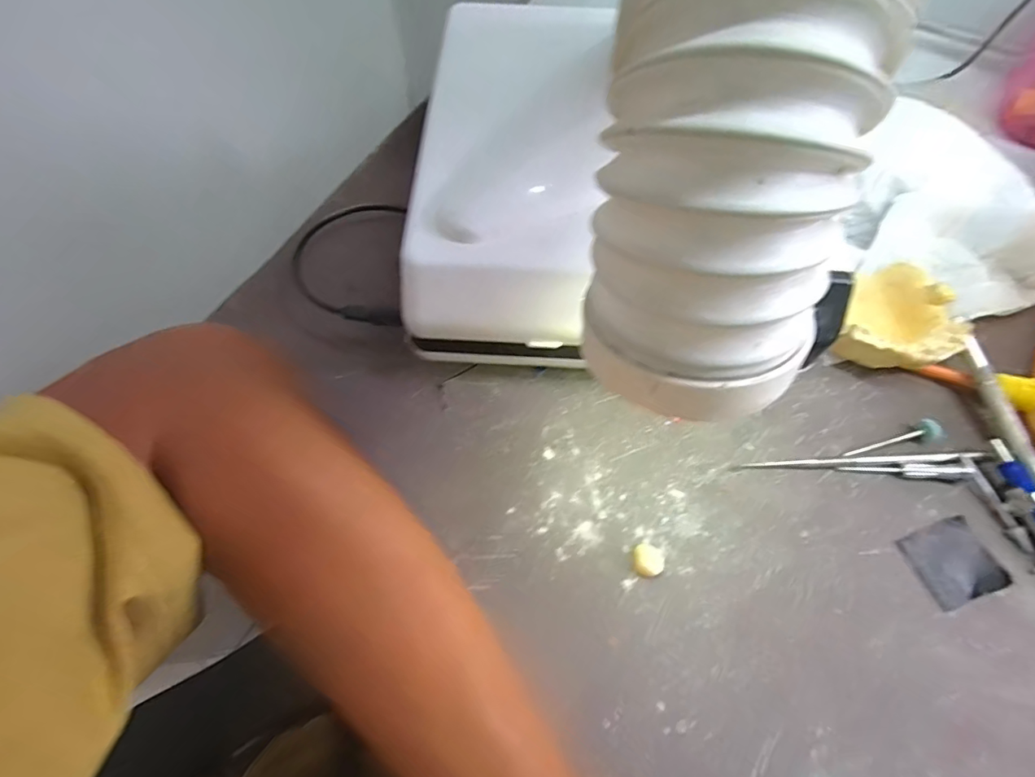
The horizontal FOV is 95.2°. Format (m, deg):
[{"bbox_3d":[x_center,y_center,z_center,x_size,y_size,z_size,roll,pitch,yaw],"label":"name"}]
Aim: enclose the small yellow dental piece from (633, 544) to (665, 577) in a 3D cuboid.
[{"bbox_3d":[0.059,0.077,0.213,0.013,0.005,0.014,0,65,0],"label":"small yellow dental piece"}]

